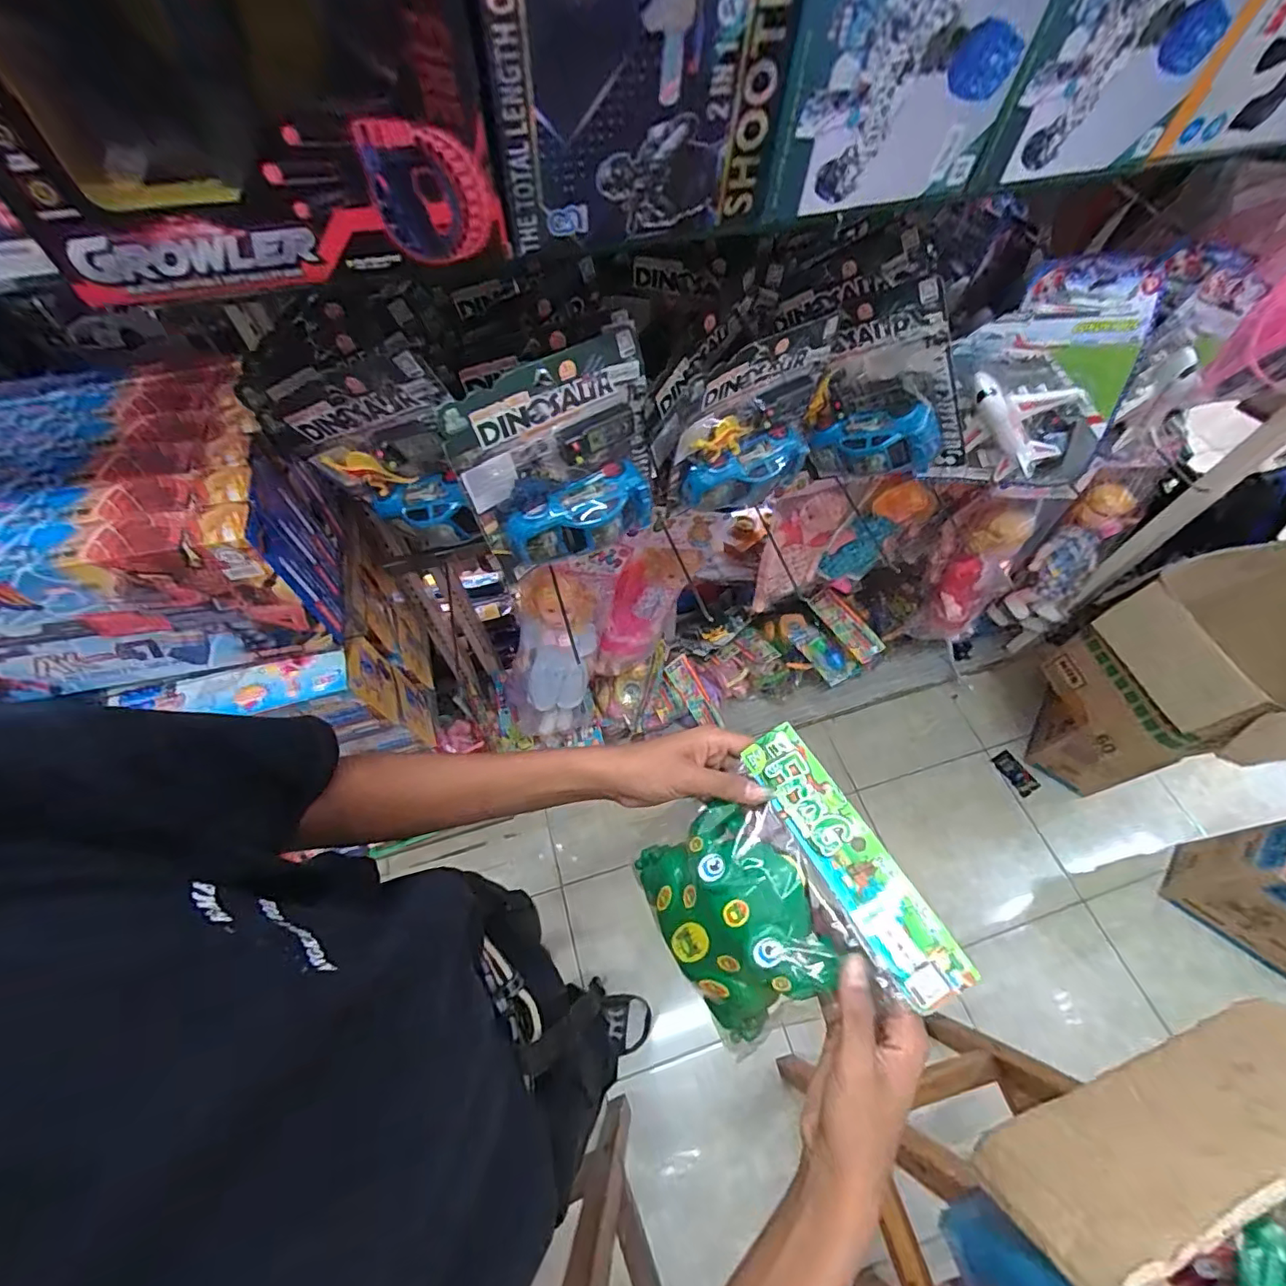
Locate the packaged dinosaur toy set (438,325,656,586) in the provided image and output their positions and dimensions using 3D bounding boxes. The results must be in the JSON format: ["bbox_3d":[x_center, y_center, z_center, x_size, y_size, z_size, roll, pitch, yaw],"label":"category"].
[{"bbox_3d":[-0.070,-0.164,0.542,0.194,0.192,0.075,-28,64,-16],"label":"packaged dinosaur toy set"}]

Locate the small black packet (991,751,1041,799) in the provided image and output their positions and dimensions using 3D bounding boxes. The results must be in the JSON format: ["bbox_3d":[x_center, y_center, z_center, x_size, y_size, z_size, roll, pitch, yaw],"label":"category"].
[{"bbox_3d":[0.971,0.339,1.442,0.067,0.009,0.114,-25,63,-14],"label":"small black packet"}]

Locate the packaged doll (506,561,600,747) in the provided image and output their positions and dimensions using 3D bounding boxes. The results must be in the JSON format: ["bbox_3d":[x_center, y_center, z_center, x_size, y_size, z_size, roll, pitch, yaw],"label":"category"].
[{"bbox_3d":[-0.171,0.032,1.051,0.154,0.420,0.062,22,39,12],"label":"packaged doll"}]

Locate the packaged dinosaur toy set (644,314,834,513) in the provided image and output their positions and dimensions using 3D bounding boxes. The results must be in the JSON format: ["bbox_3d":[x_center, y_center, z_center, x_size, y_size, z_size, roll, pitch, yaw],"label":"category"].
[{"bbox_3d":[0.112,-0.239,0.614,0.201,0.188,0.061,-15,61,-9],"label":"packaged dinosaur toy set"}]

